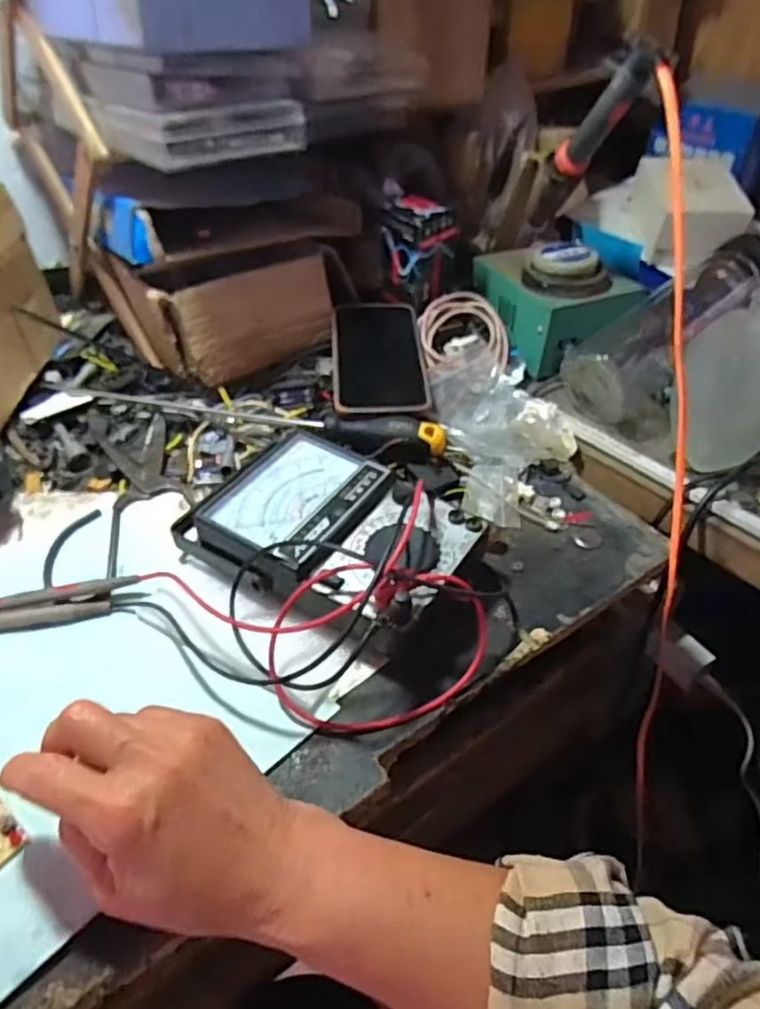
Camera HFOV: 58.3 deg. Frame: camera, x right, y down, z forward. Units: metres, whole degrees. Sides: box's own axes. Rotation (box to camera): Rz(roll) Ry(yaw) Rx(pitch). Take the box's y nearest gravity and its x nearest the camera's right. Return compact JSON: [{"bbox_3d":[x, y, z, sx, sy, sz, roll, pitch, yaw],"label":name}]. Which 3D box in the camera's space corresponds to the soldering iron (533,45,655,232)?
[{"bbox_3d":[0.153,-0.271,0.520,0.017,0.207,0.022,-9,85,-8],"label":"soldering iron"}]

